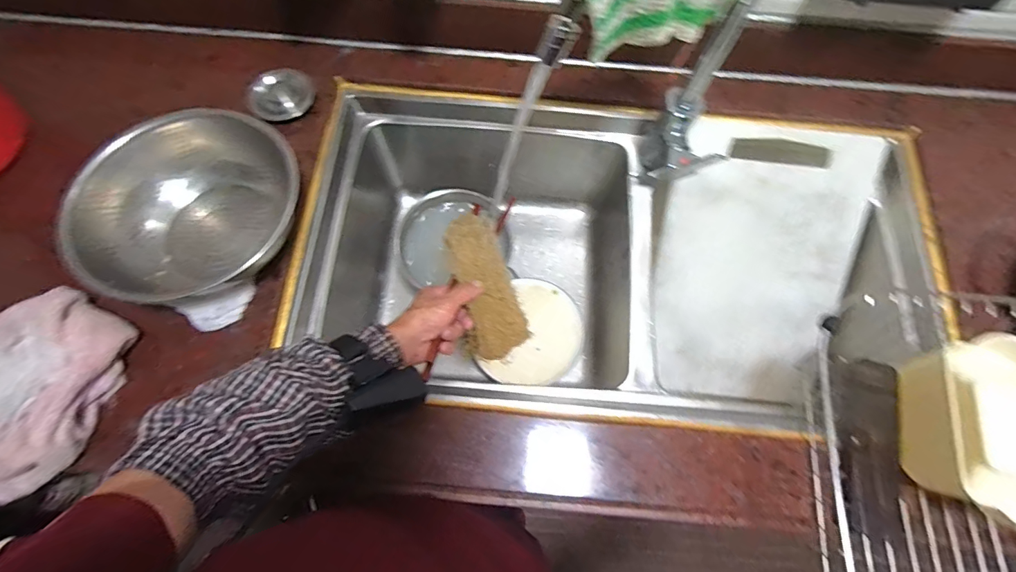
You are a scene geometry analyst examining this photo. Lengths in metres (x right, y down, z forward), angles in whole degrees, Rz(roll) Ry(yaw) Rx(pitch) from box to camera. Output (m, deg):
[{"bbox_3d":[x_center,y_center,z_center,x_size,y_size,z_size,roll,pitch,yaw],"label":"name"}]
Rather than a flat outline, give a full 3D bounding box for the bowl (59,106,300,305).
[{"bbox_3d":[-0.362,-0.089,0.515,0.256,0.102,0.234,1,70,-2],"label":"bowl"}]

